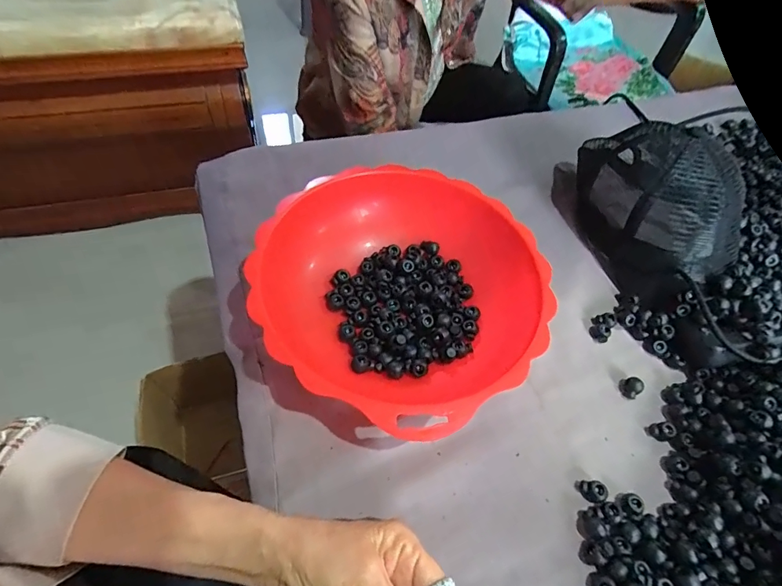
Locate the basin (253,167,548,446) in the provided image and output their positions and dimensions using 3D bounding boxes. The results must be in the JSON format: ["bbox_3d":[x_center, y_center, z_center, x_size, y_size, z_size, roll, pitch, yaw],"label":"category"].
[{"bbox_3d":[0.011,-0.004,0.378,0.238,0.073,0.238,3,57,-4],"label":"basin"}]

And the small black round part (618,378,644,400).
[{"bbox_3d":[0.215,0.084,0.386,0.016,0.013,0.017,3,57,-4],"label":"small black round part"}]

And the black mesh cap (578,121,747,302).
[{"bbox_3d":[0.291,-0.102,0.467,0.126,0.124,0.218,4,57,-4],"label":"black mesh cap"}]

